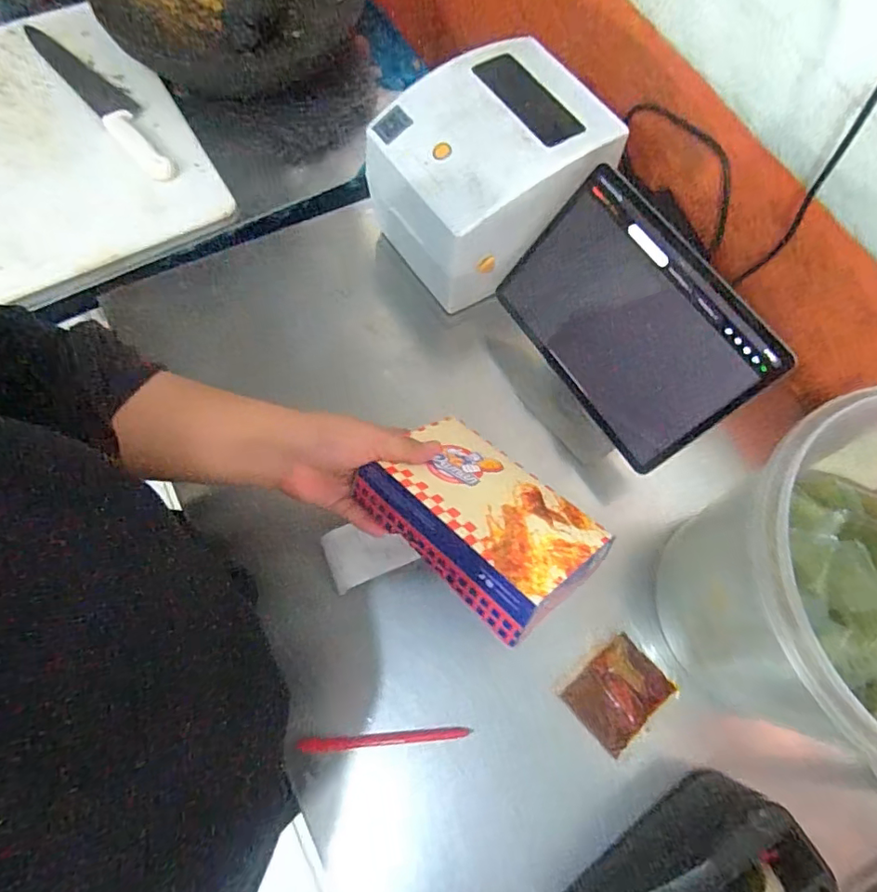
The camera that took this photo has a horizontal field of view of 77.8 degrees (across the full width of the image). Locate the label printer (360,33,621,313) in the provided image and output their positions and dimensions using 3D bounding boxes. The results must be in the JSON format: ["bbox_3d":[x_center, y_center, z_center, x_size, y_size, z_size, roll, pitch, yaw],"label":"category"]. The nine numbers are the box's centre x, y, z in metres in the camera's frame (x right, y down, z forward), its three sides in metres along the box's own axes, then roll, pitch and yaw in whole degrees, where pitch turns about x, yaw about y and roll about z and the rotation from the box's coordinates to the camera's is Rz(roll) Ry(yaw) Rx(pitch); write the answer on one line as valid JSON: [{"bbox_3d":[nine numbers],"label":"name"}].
[{"bbox_3d":[0.066,-0.294,0.608,0.240,0.172,0.192,-31,74,-14],"label":"label printer"}]

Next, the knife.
[{"bbox_3d":[-0.443,-0.463,0.709,0.048,0.023,0.331,-38,76,-16],"label":"knife"}]

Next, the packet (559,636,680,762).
[{"bbox_3d":[0.168,0.230,0.506,0.084,0.006,0.067,-39,76,-16],"label":"packet"}]

